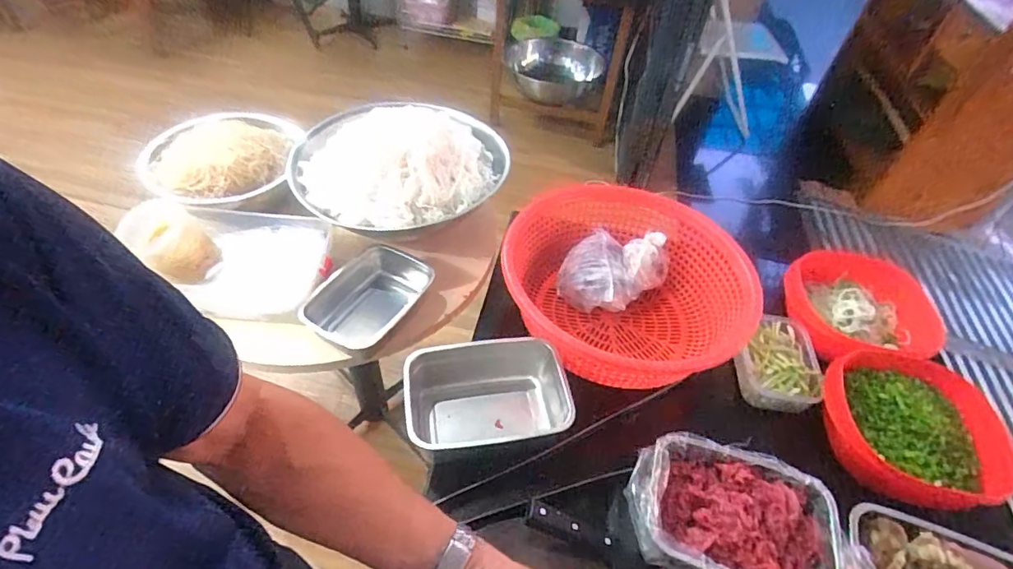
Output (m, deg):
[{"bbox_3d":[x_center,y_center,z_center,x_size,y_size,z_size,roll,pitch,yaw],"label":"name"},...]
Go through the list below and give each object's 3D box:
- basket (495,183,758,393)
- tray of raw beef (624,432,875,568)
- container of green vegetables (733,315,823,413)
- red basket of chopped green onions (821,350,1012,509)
[{"bbox_3d":[0.185,0.020,0.835,0.370,0.164,0.367,3,48,-3],"label":"basket"},{"bbox_3d":[0.270,0.270,0.596,0.238,0.057,0.161,13,48,6],"label":"tray of raw beef"},{"bbox_3d":[0.421,0.120,0.797,0.113,0.054,0.152,13,48,6],"label":"container of green vegetables"},{"bbox_3d":[0.569,0.197,0.715,0.227,0.069,0.209,3,48,-3],"label":"red basket of chopped green onions"}]

